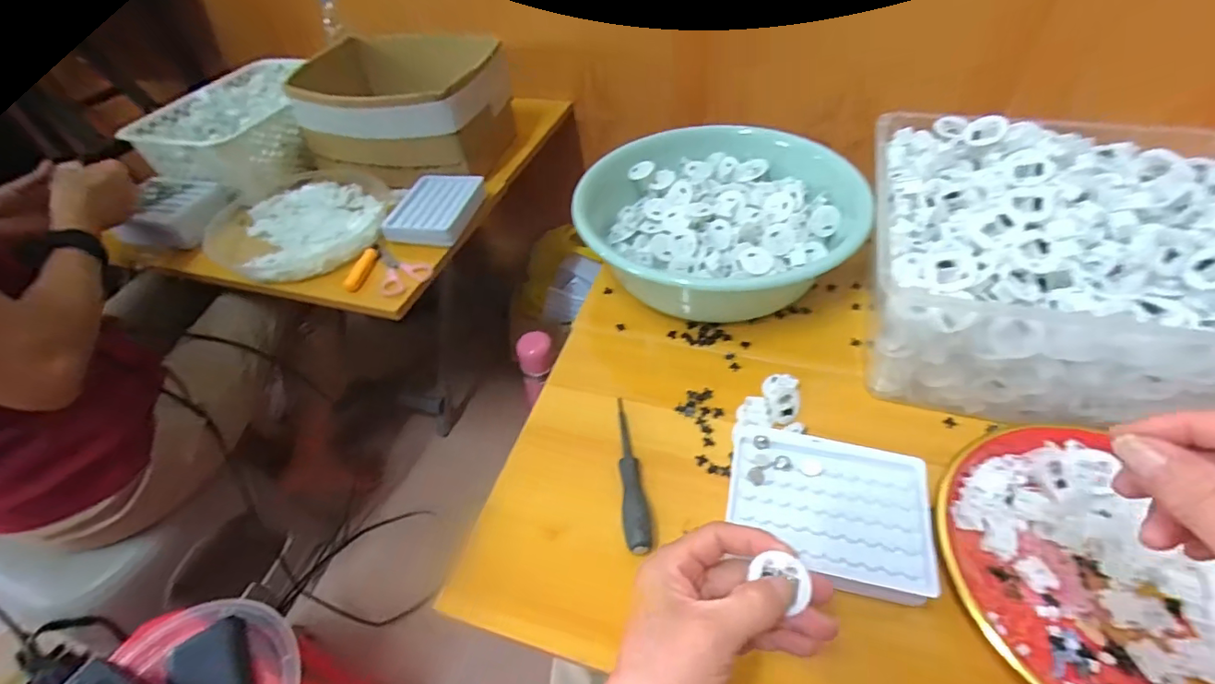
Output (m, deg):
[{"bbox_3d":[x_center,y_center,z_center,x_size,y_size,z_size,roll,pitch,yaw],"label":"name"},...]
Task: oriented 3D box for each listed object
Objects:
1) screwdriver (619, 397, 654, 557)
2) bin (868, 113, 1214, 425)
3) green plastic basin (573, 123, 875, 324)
[{"bbox_3d":[0.019,0.106,0.437,0.020,0.018,0.145,-7,47,1],"label":"screwdriver"},{"bbox_3d":[0.386,-0.071,0.458,0.308,0.149,0.275,10,50,15],"label":"bin"},{"bbox_3d":[0.129,-0.155,0.629,0.289,0.104,0.284,7,49,13],"label":"green plastic basin"}]

